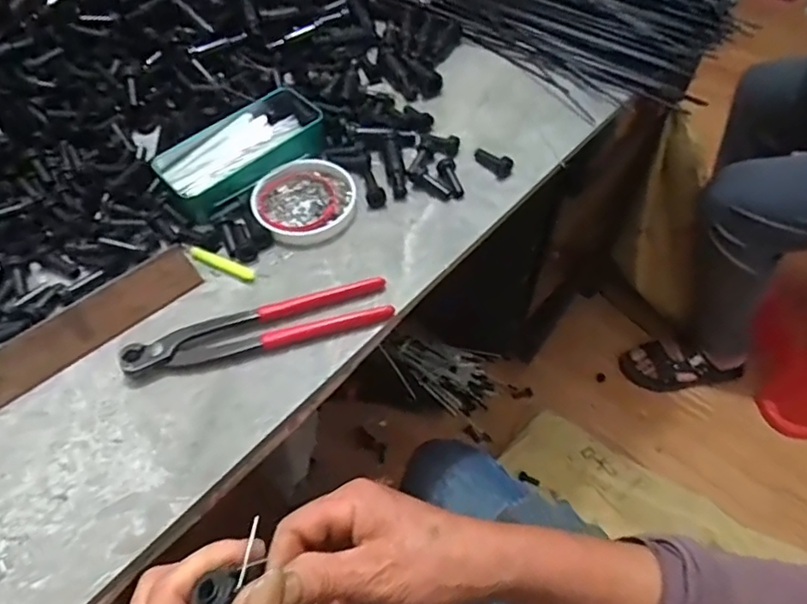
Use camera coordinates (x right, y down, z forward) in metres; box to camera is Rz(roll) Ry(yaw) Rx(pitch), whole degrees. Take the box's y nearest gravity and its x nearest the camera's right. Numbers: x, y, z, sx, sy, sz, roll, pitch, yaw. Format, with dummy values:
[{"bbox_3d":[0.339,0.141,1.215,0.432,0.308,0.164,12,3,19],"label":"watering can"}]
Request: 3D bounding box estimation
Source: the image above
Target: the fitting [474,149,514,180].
[{"bbox_3d":[0.080,-0.130,0.533,0.039,0.013,0.018,28,61,19],"label":"fitting"}]

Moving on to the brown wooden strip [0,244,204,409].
[{"bbox_3d":[-0.239,0.019,0.434,0.179,0.037,0.006,-36,23,-21],"label":"brown wooden strip"}]

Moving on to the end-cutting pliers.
[{"bbox_3d":[-0.106,0.020,0.434,0.194,0.014,0.041,-17,57,-9],"label":"end-cutting pliers"}]

